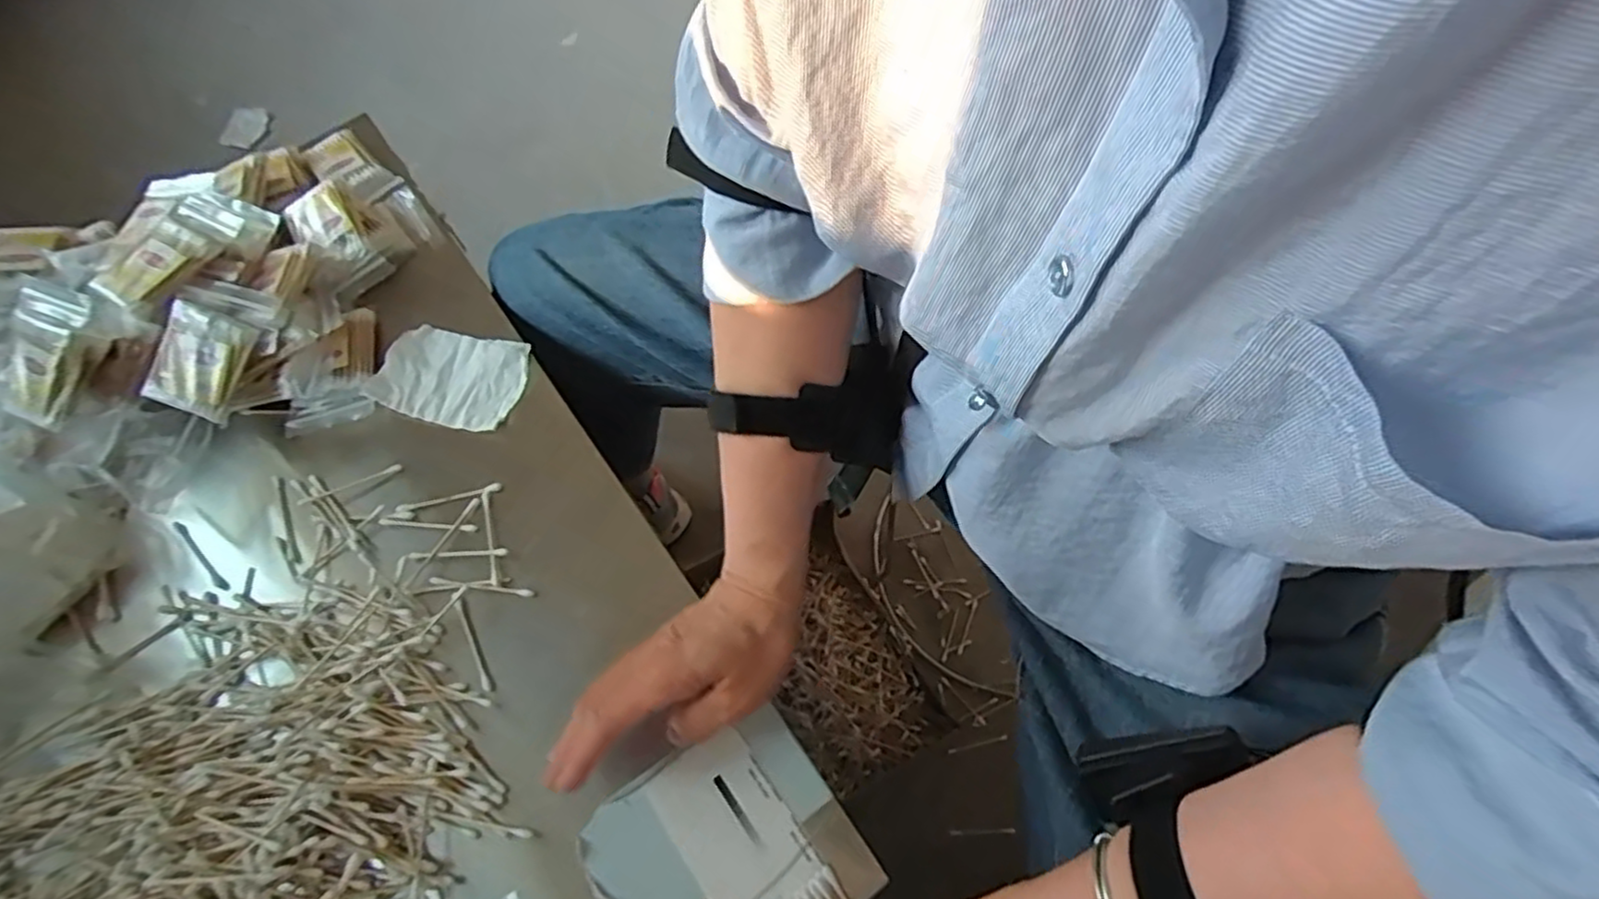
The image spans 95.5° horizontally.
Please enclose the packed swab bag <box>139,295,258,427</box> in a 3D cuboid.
[{"bbox_3d":[-0.431,-0.064,0.519,0.057,0.016,0.075,25,93,-7],"label":"packed swab bag"}]

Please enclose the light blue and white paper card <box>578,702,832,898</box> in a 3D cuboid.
[{"bbox_3d":[-0.053,0.214,0.413,0.134,0.007,0.086,-33,65,-14],"label":"light blue and white paper card"}]

